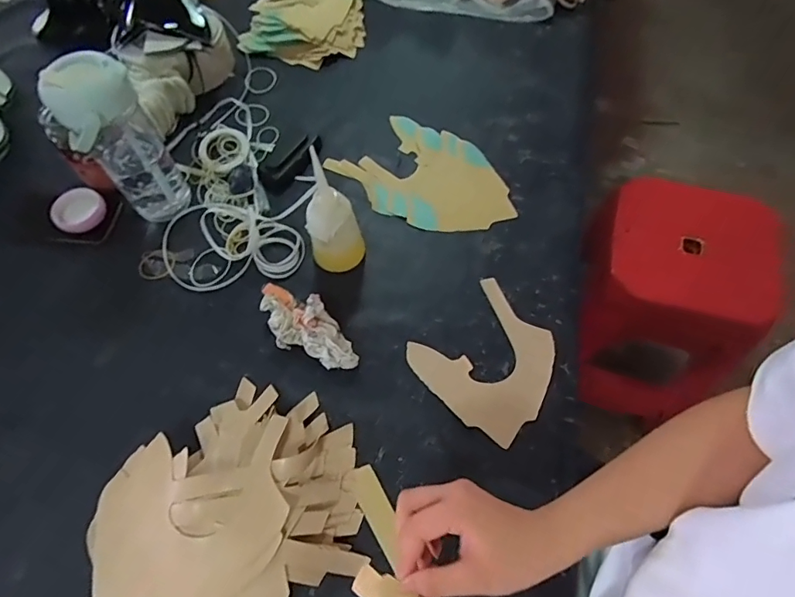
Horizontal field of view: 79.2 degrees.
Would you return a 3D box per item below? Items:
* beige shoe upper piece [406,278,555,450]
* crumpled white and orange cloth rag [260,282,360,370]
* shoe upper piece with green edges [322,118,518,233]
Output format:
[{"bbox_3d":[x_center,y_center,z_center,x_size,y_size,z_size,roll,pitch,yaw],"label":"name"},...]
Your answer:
[{"bbox_3d":[0.110,0.073,0.565,0.151,0.005,0.152,-39,68,-17],"label":"beige shoe upper piece"},{"bbox_3d":[-0.113,0.031,0.572,0.069,0.038,0.150,-33,66,-14],"label":"crumpled white and orange cloth rag"},{"bbox_3d":[0.044,-0.180,0.701,0.266,0.014,0.171,32,68,17],"label":"shoe upper piece with green edges"}]

